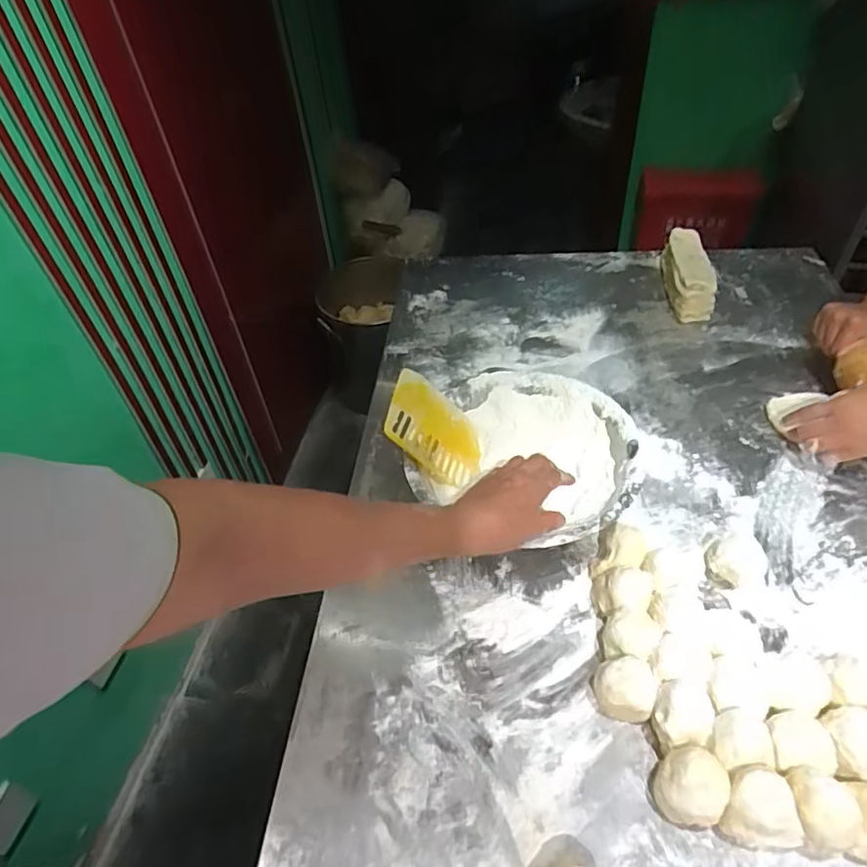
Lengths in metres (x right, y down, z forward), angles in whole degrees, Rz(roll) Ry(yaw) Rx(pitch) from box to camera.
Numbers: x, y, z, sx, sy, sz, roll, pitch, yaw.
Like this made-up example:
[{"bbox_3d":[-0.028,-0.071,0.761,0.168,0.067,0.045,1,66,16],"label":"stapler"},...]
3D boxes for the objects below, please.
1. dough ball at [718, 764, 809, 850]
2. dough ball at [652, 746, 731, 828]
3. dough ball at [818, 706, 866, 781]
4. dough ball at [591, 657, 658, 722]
[{"bbox_3d":[0.268,0.314,0.482,0.059,0.051,0.050,-2,46,3],"label":"dough ball"},{"bbox_3d":[0.220,0.303,0.494,0.052,0.059,0.051,-3,46,3],"label":"dough ball"},{"bbox_3d":[0.374,0.275,0.511,0.055,0.049,0.056,-3,46,3],"label":"dough ball"},{"bbox_3d":[0.183,0.247,0.556,0.055,0.053,0.050,-3,46,3],"label":"dough ball"}]

